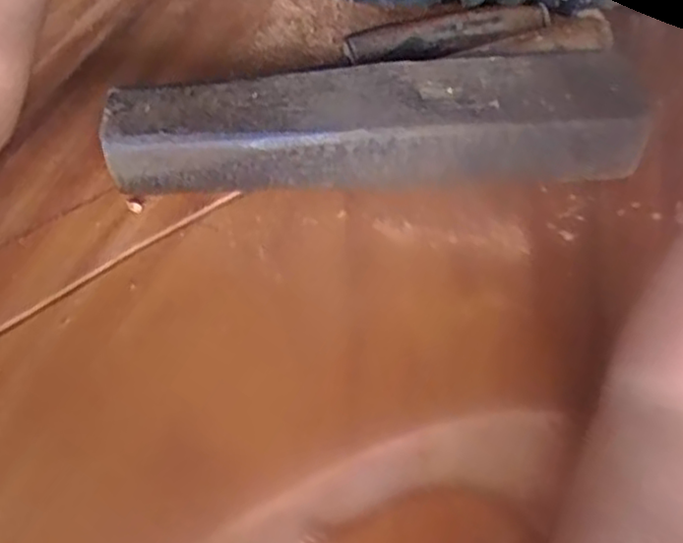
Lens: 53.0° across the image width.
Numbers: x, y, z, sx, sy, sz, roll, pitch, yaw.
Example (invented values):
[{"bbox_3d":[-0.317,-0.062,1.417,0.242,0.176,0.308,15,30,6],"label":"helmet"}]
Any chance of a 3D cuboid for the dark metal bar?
[{"bbox_3d":[0.016,-0.069,0.346,0.256,0.044,0.064,-4,51,-2],"label":"dark metal bar"}]

